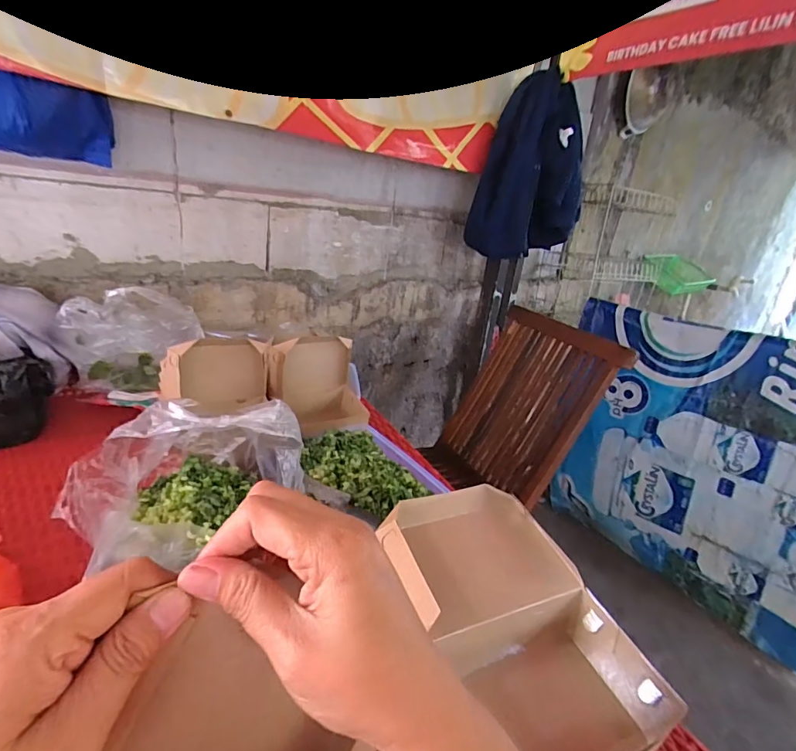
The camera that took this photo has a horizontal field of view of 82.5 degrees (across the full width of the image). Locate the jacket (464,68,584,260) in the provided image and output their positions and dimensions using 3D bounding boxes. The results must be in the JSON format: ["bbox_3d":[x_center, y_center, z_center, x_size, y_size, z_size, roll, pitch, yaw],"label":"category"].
[{"bbox_3d":[0.386,-0.569,1.316,0.242,0.432,0.228,-4,25,-25],"label":"jacket"}]

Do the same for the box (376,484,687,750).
[{"bbox_3d":[0.096,0.220,0.409,0.178,0.105,0.230,-5,25,-27],"label":"box"}]

